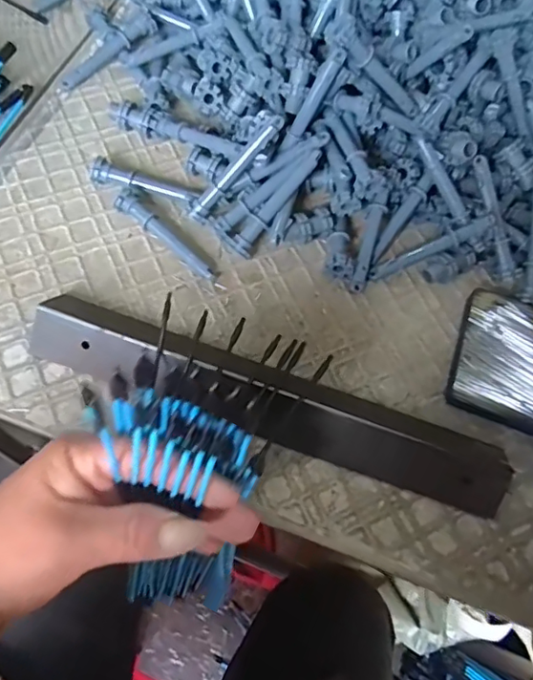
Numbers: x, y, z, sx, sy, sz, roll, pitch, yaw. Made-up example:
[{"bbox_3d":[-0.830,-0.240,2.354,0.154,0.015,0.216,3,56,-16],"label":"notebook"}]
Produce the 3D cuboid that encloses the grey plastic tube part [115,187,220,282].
[{"bbox_3d":[-0.073,-0.076,0.401,0.093,0.017,0.016,41,68,12],"label":"grey plastic tube part"}]

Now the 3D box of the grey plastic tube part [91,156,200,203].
[{"bbox_3d":[-0.092,-0.120,0.422,0.086,0.021,0.018,19,66,2],"label":"grey plastic tube part"}]

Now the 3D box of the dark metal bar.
[{"bbox_3d":[-0.001,0.039,0.354,0.312,0.035,0.051,21,66,3],"label":"dark metal bar"}]

